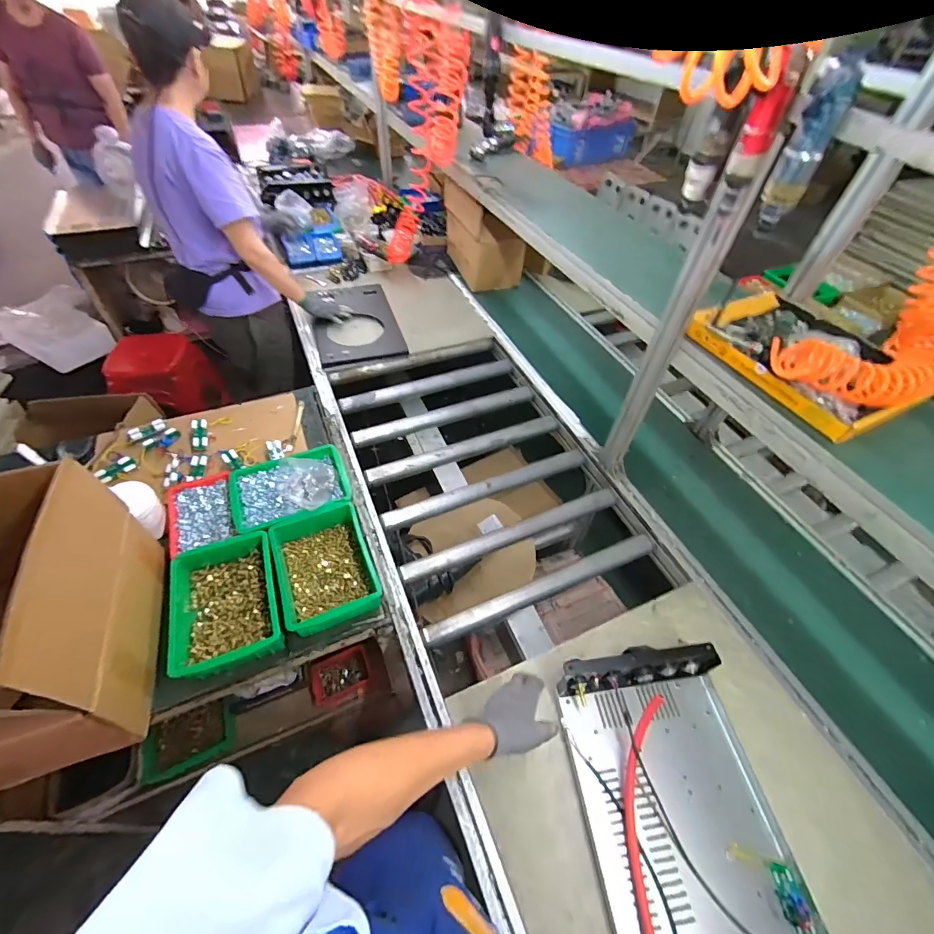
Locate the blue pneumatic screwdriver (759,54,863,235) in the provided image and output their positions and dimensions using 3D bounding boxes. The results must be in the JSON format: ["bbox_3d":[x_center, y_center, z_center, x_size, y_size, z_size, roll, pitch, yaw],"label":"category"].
[{"bbox_3d":[0.413,-0.387,0.522,0.044,0.170,0.036,22,54,18],"label":"blue pneumatic screwdriver"}]

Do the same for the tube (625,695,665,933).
[{"bbox_3d":[0.272,0.577,0.623,0.018,0.082,0.422,19,59,-19],"label":"tube"}]

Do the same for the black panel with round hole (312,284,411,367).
[{"bbox_3d":[-0.418,-0.557,1.572,0.288,0.024,0.519,-13,52,-13],"label":"black panel with round hole"}]

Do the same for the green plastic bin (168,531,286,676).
[{"bbox_3d":[-0.467,0.259,0.822,0.184,0.058,0.252,-17,53,-16],"label":"green plastic bin"}]

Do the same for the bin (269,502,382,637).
[{"bbox_3d":[-0.293,0.205,0.876,0.180,0.066,0.239,-19,53,-14],"label":"bin"}]

